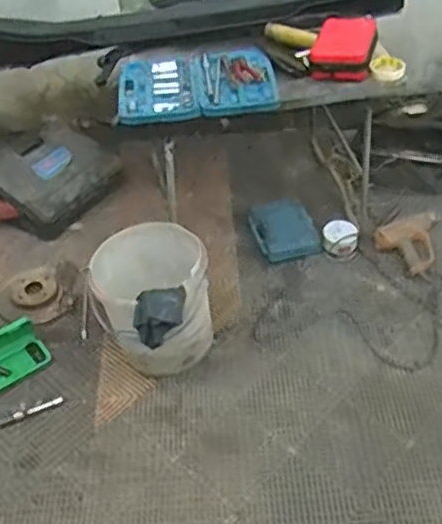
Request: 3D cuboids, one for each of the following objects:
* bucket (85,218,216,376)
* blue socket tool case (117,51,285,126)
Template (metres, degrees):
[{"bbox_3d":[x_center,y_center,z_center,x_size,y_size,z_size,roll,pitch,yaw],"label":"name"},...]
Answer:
[{"bbox_3d":[-0.176,0.102,1.831,0.273,0.321,0.301,-14,46,-9],"label":"bucket"},{"bbox_3d":[-0.060,-0.436,1.734,0.390,0.044,0.288,-3,45,1],"label":"blue socket tool case"}]

